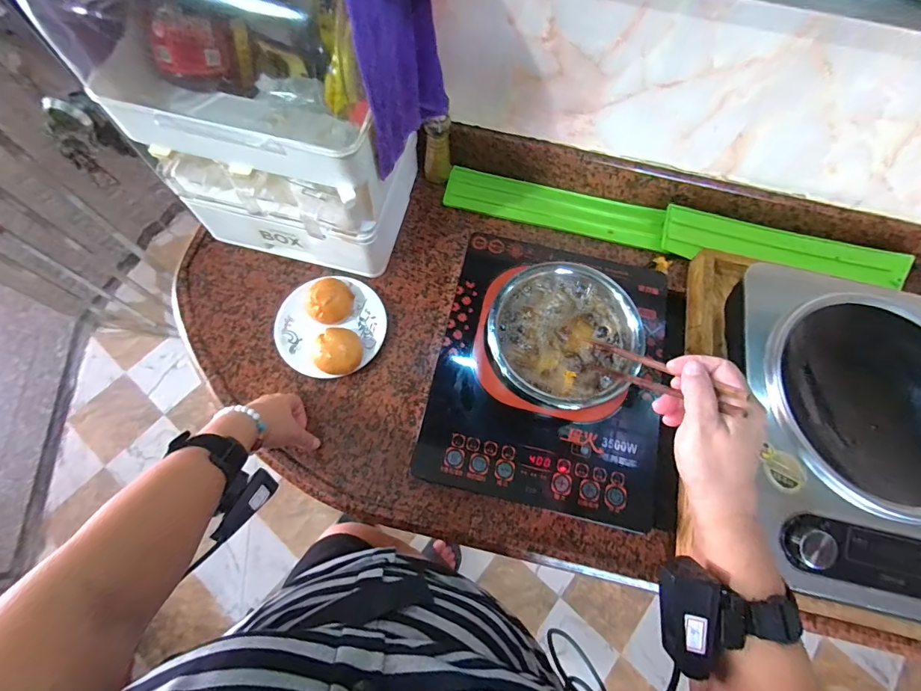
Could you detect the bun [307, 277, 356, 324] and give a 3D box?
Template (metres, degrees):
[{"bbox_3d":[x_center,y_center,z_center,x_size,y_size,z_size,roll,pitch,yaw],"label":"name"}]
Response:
[{"bbox_3d":[-0.186,-0.060,0.606,0.059,0.052,0.055,-8,71,-6],"label":"bun"}]

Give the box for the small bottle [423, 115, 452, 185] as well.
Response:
[{"bbox_3d":[-0.036,-0.316,0.672,0.044,0.116,0.040,0,70,-2],"label":"small bottle"}]

